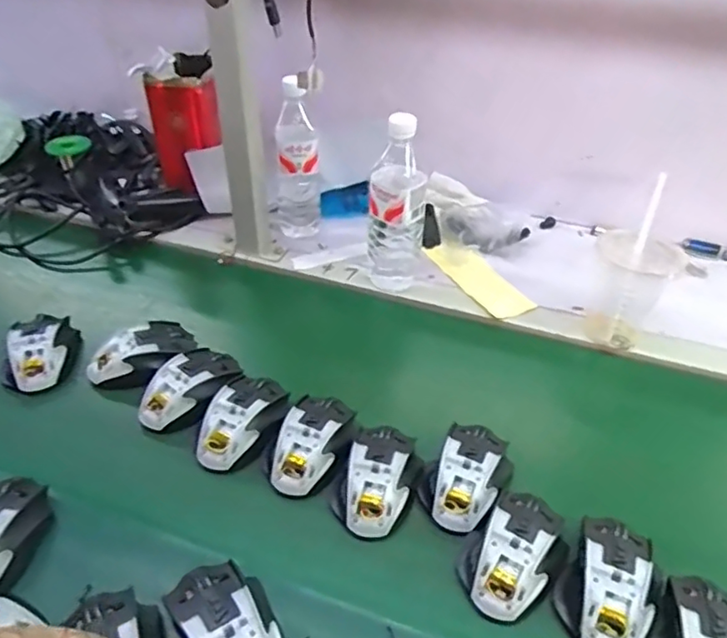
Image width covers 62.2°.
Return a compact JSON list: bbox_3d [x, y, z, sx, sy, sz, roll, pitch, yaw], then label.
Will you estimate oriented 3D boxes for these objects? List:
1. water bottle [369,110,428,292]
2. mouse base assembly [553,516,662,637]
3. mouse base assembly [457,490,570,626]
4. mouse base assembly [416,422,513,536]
[{"bbox_3d":[0.042,-0.139,0.763,0.070,0.222,0.056,1,39,0],"label":"water bottle"},{"bbox_3d":[0.202,0.217,0.493,0.076,0.038,0.113,23,44,25],"label":"mouse base assembly"},{"bbox_3d":[0.129,0.195,0.508,0.069,0.032,0.113,33,47,27],"label":"mouse base assembly"},{"bbox_3d":[0.097,0.146,0.570,0.074,0.034,0.108,25,44,20],"label":"mouse base assembly"}]

